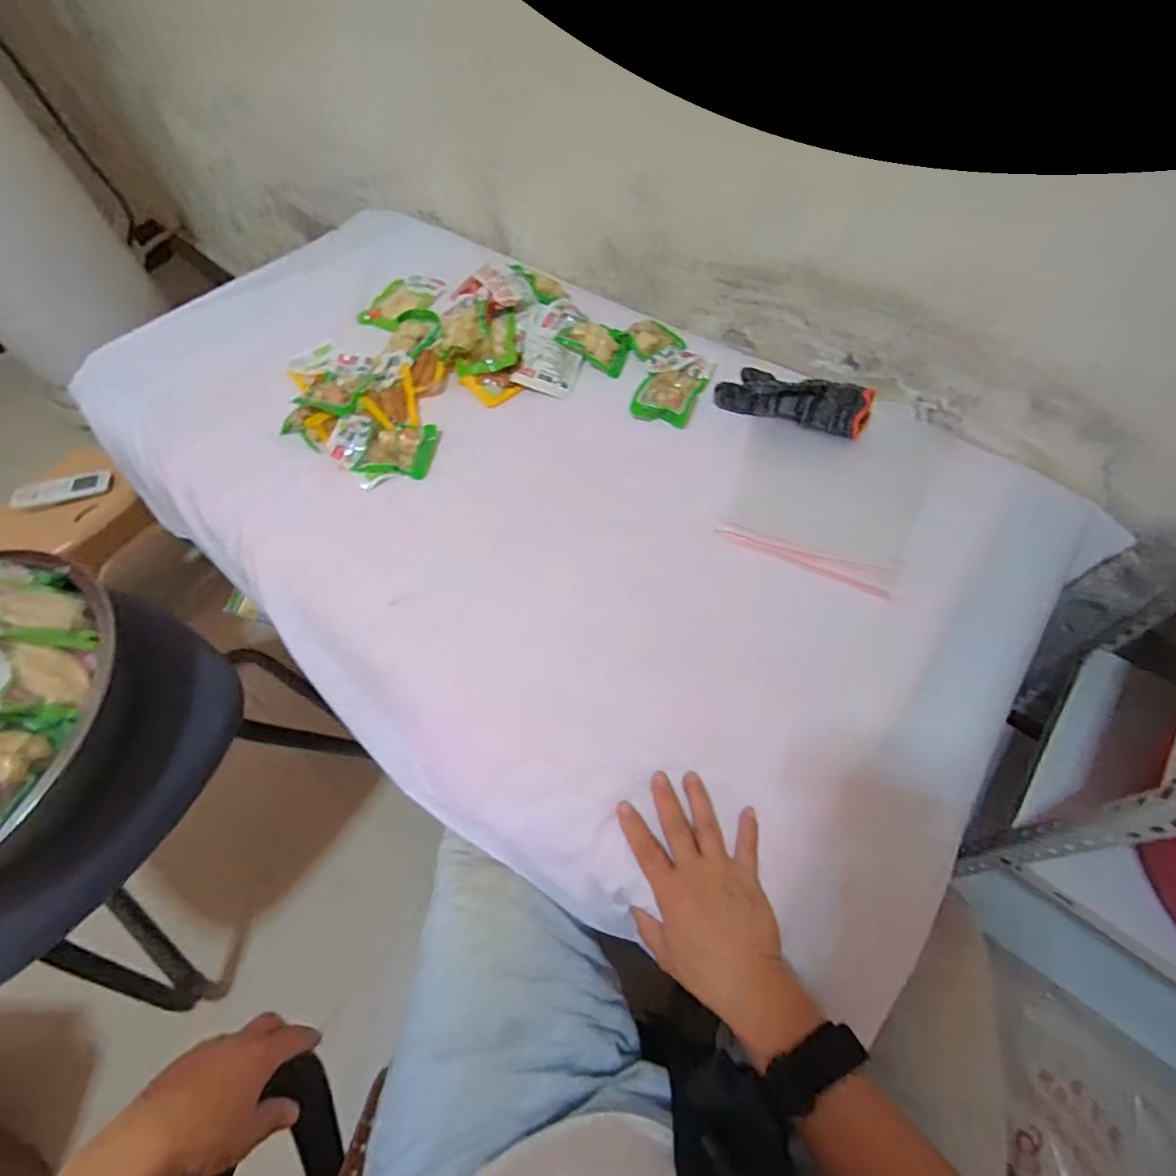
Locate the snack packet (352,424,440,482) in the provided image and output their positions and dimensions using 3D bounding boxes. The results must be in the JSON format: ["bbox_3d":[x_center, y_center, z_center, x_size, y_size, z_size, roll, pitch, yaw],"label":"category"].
[{"bbox_3d":[-0.223,-0.166,0.672,0.079,0.018,0.073,4,58,9],"label":"snack packet"}]

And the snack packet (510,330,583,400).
[{"bbox_3d":[-0.053,-0.287,0.733,0.080,0.021,0.075,18,64,12],"label":"snack packet"}]

